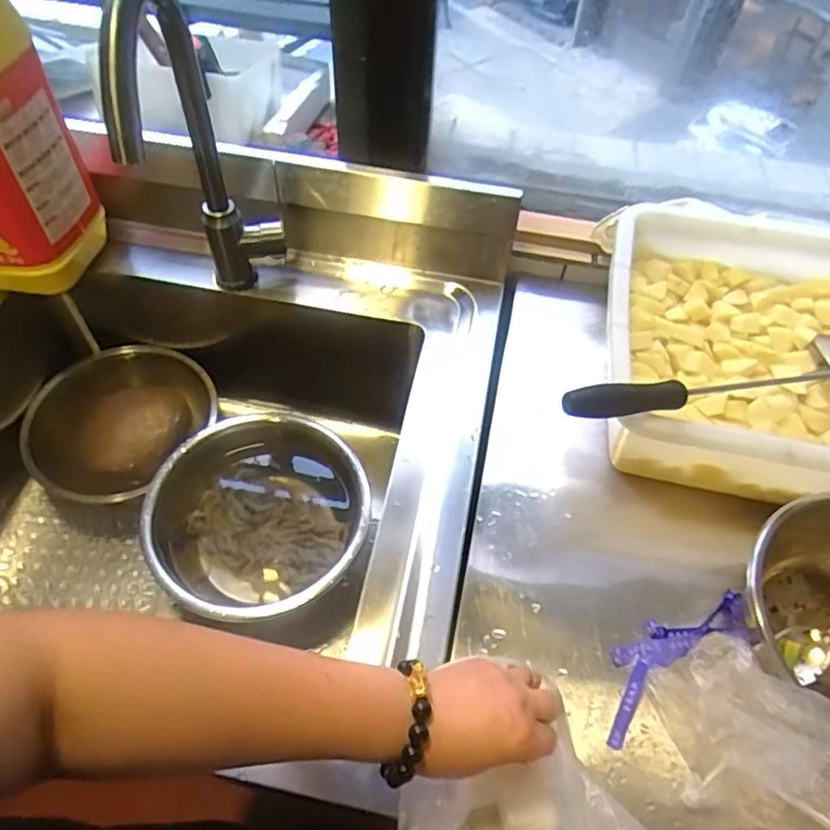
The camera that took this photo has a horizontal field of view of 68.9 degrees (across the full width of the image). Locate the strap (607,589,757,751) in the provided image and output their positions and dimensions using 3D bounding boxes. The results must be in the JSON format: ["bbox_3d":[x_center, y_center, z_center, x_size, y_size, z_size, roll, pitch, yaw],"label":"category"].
[{"bbox_3d":[0.218,0.202,0.512,0.172,0.019,0.057,-27,61,-18],"label":"strap"}]

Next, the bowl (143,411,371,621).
[{"bbox_3d":[-0.183,0.118,0.721,0.233,0.094,0.217,1,57,-1],"label":"bowl"}]

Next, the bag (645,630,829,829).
[{"bbox_3d":[0.240,0.224,0.420,0.082,0.136,0.136,-8,57,-6],"label":"bag"}]

